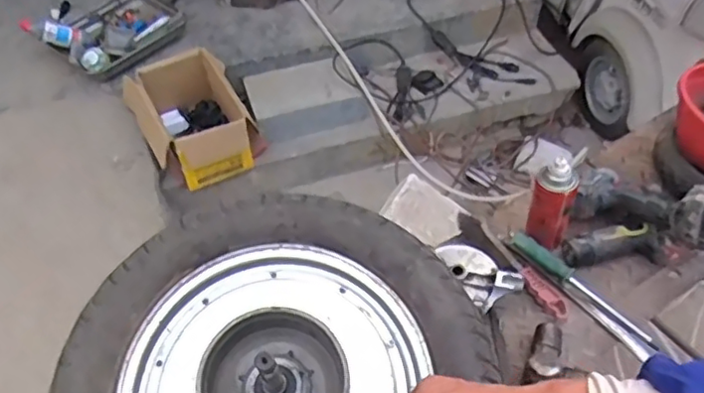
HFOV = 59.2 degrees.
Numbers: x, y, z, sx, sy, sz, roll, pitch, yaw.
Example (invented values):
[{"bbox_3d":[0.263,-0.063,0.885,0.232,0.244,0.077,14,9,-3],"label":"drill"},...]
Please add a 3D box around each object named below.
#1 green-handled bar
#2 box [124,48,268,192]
[{"bbox_3d":[0.350,0.132,0.945,0.240,0.023,0.028,39,59,14],"label":"green-handled bar"},{"bbox_3d":[-0.454,-0.221,1.787,0.293,0.206,0.367,-24,52,-18],"label":"box"}]

